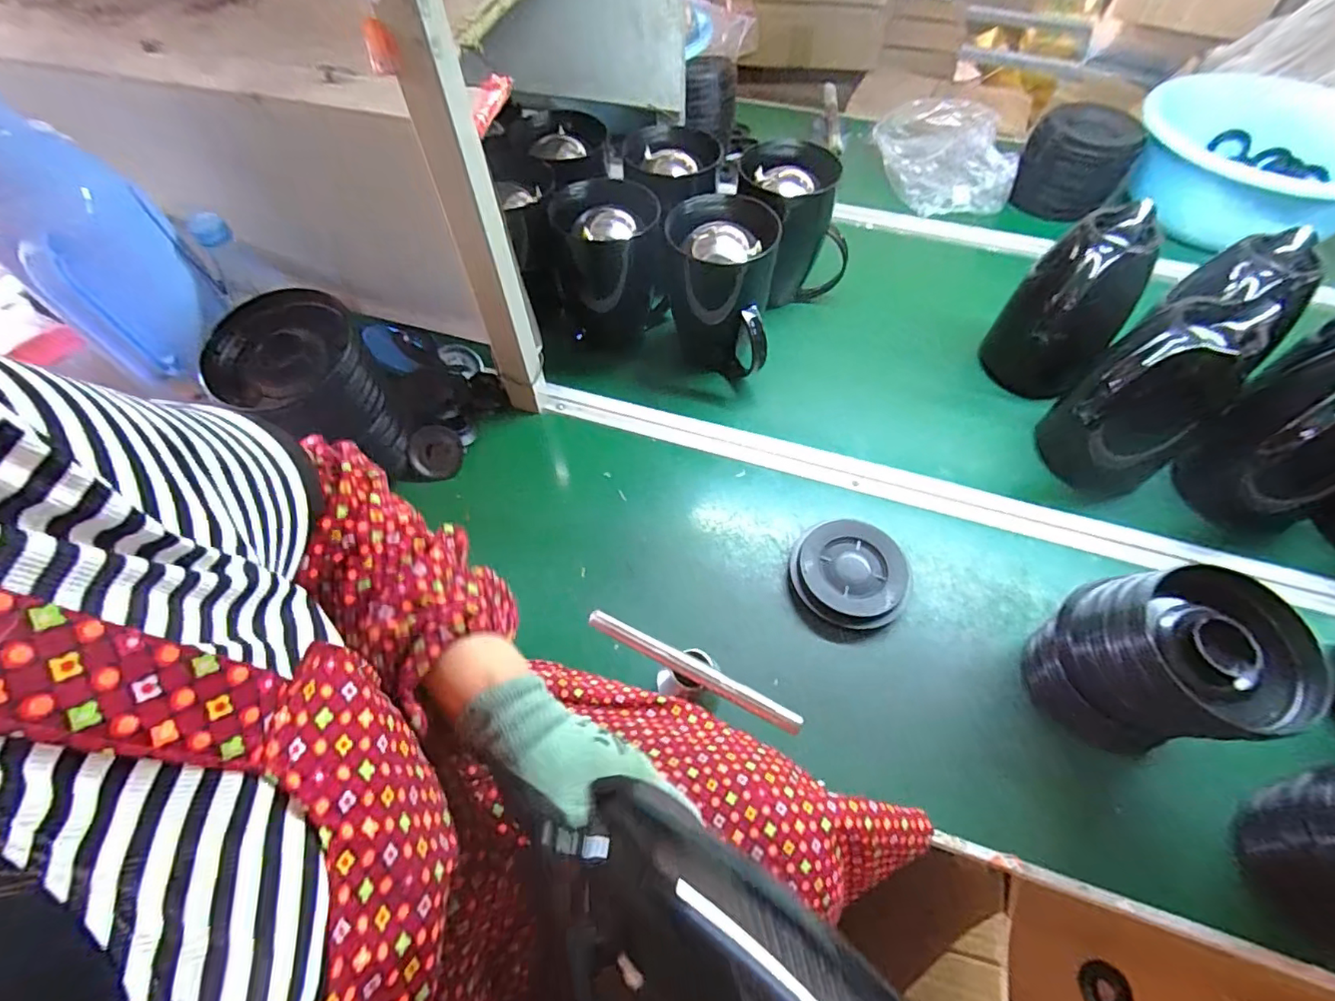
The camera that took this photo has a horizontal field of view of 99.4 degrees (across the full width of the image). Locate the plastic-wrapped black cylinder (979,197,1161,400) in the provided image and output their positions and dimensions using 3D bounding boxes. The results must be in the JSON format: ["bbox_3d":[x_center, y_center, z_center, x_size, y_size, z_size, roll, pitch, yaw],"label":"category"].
[{"bbox_3d":[0.478,-0.228,0.685,0.107,0.200,0.119,4,57,3],"label":"plastic-wrapped black cylinder"}]

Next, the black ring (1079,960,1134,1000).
[{"bbox_3d":[0.554,0.621,0.716,0.053,0.005,0.062,-4,61,39],"label":"black ring"}]

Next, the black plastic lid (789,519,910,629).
[{"bbox_3d":[0.192,0.076,0.590,0.120,0.025,0.113,0,57,0],"label":"black plastic lid"}]

